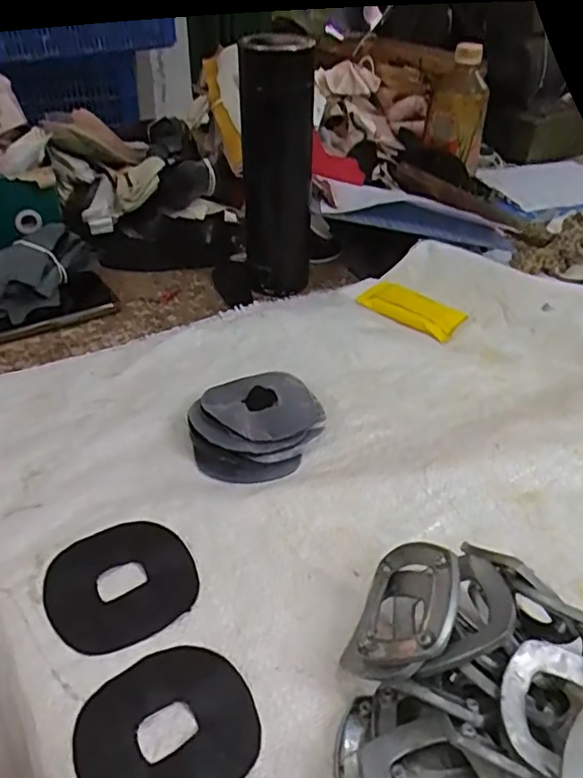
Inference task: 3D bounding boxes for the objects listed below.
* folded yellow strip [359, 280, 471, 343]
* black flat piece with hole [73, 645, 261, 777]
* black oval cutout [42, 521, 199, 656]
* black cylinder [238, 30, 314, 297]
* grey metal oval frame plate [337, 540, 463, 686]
[{"bbox_3d":[0.113,-0.078,0.586,0.098,0.012,0.046,25,44,26],"label":"folded yellow strip"},{"bbox_3d":[-0.058,0.162,0.287,0.081,0.004,0.074,-25,47,-33],"label":"black flat piece with hole"},{"bbox_3d":[-0.097,0.111,0.348,0.081,0.004,0.075,-17,42,-23],"label":"black oval cutout"},{"bbox_3d":[-0.013,-0.210,0.583,0.067,0.218,0.073,1,38,-2],"label":"black cylinder"},{"bbox_3d":[0.056,0.113,0.306,0.067,0.016,0.068,-17,37,54],"label":"grey metal oval frame plate"}]

